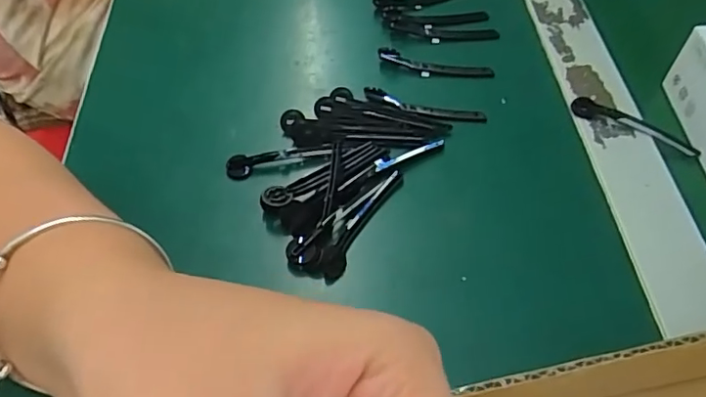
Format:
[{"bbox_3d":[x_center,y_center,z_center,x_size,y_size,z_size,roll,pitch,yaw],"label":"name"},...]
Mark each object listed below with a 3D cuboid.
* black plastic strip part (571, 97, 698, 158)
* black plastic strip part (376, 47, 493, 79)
[{"bbox_3d":[0.165,-0.044,0.321,0.073,0.007,0.014,26,59,18],"label":"black plastic strip part"},{"bbox_3d":[0.053,-0.085,0.350,0.072,0.010,0.011,7,55,7],"label":"black plastic strip part"}]

